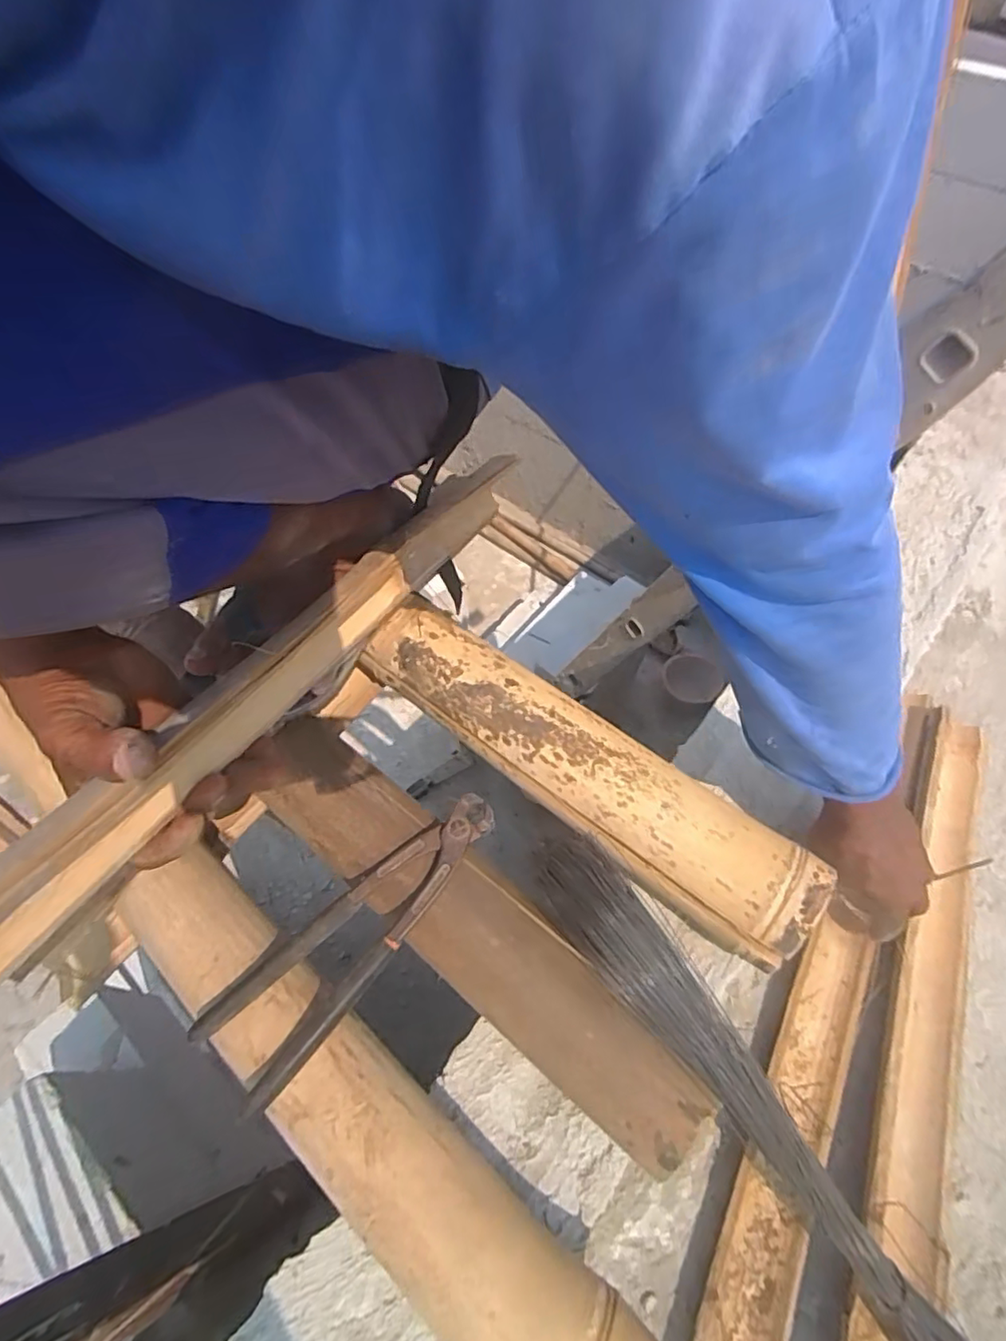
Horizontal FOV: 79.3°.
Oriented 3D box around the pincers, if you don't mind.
[{"bbox_3d":[-0.091,0.165,0.400,0.061,0.014,0.219,37,65,19],"label":"pincers"}]

